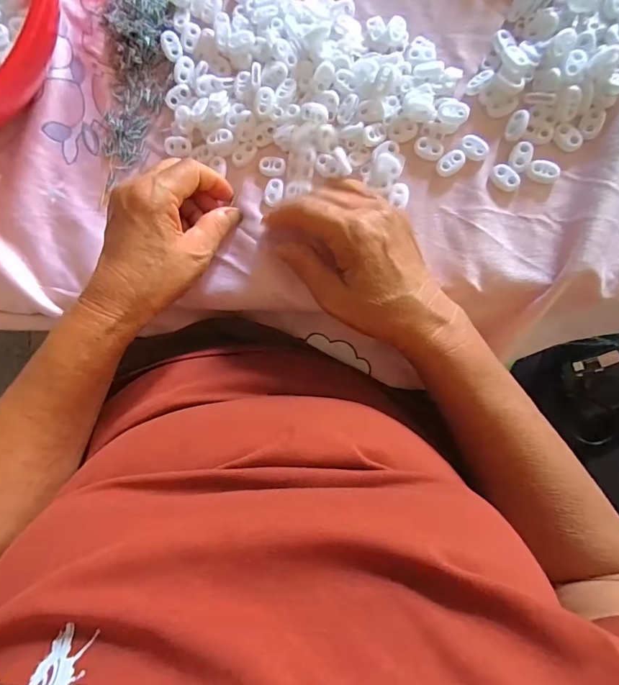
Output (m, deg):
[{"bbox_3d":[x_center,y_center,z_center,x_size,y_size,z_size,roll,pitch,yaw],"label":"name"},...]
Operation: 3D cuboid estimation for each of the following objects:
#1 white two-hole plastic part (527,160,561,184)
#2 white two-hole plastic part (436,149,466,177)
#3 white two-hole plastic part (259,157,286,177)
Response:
[{"bbox_3d":[0.170,-0.124,0.305,0.023,0.005,0.013,24,90,8],"label":"white two-hole plastic part"},{"bbox_3d":[0.107,-0.135,0.318,0.022,0.006,0.015,-38,83,3],"label":"white two-hole plastic part"},{"bbox_3d":[-0.030,-0.141,0.338,0.021,0.005,0.014,8,88,7],"label":"white two-hole plastic part"}]

